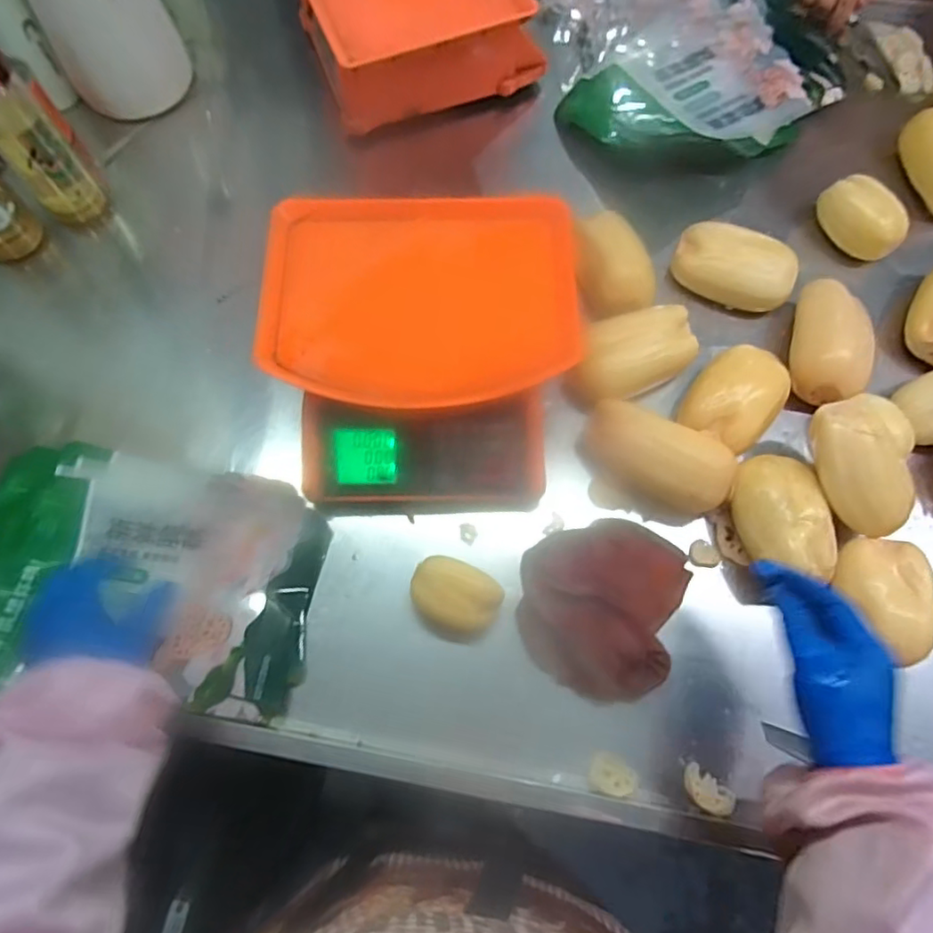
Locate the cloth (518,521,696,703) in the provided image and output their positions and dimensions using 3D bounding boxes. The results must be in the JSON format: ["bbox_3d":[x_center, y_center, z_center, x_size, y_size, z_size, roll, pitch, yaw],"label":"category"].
[{"bbox_3d":[0.125,0.127,0.555,0.148,0.044,0.160,19,71,7],"label":"cloth"}]

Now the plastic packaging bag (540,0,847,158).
[{"bbox_3d":[0.288,-0.546,0.782,0.368,0.047,0.360,1,70,1],"label":"plastic packaging bag"}]

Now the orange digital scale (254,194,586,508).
[{"bbox_3d":[-0.042,-0.108,0.588,0.286,0.135,0.274,0,70,1],"label":"orange digital scale"}]

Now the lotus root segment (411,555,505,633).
[{"bbox_3d":[-0.010,0.121,0.550,0.081,0.054,0.056,22,72,8],"label":"lotus root segment"}]

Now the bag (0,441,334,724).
[{"bbox_3d":[-0.310,0.099,0.561,0.335,0.032,0.227,7,70,3],"label":"bag"}]

